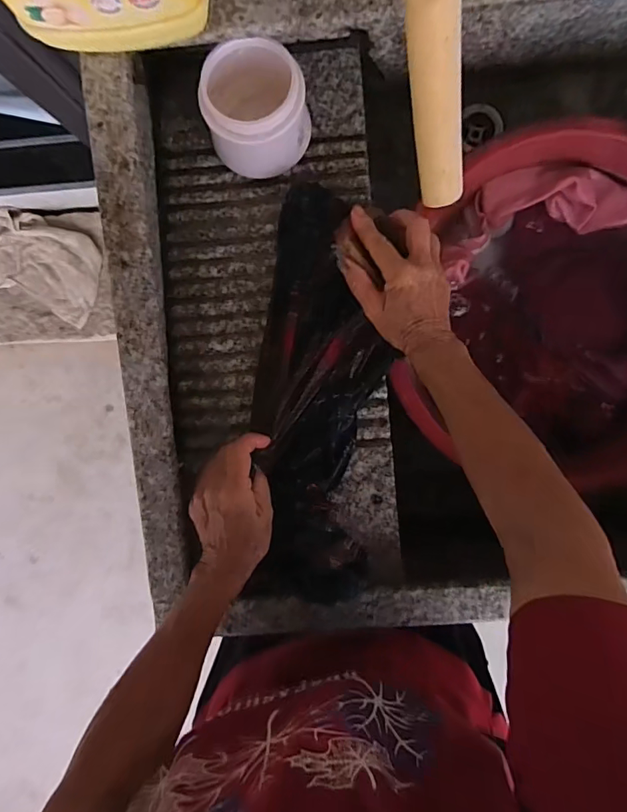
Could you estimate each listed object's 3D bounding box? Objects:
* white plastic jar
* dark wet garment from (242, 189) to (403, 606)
[{"bbox_3d":[-0.052,-0.271,0.446,0.091,0.070,0.086,-20,96,4],"label":"white plastic jar"},{"bbox_3d":[0.007,-0.015,0.469,0.124,0.038,0.387,1,83,2],"label":"dark wet garment"}]

